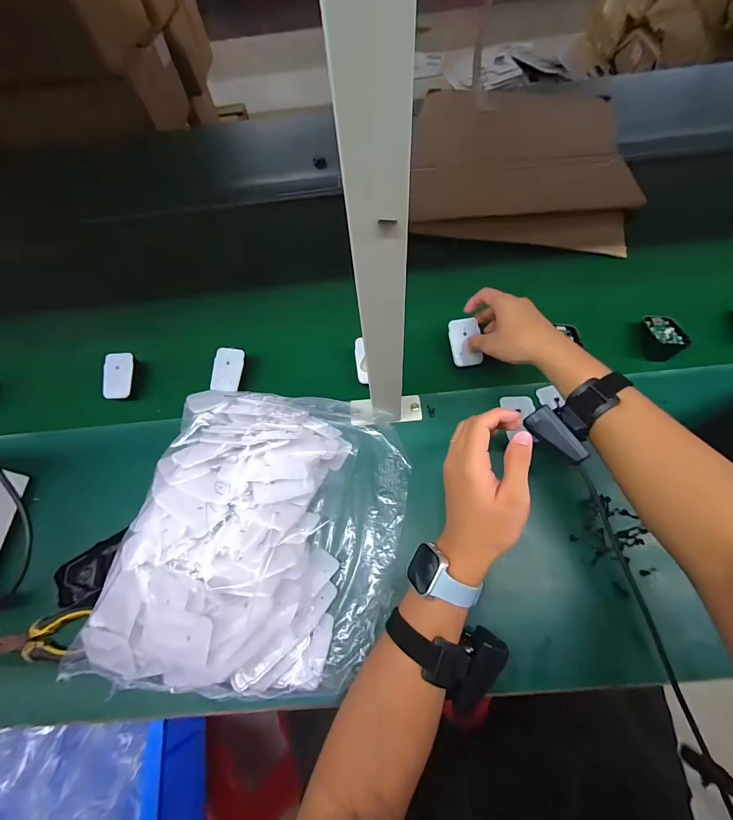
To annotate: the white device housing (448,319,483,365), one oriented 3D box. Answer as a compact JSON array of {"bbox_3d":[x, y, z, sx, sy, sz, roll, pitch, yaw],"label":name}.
[{"bbox_3d":[0.143,-0.098,0.505,0.042,0.008,0.067,-5,89,12],"label":"white device housing"}]

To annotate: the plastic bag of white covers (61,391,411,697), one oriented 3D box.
[{"bbox_3d":[-0.113,0.124,0.392,0.298,0.103,0.325,5,64,6],"label":"plastic bag of white covers"}]

